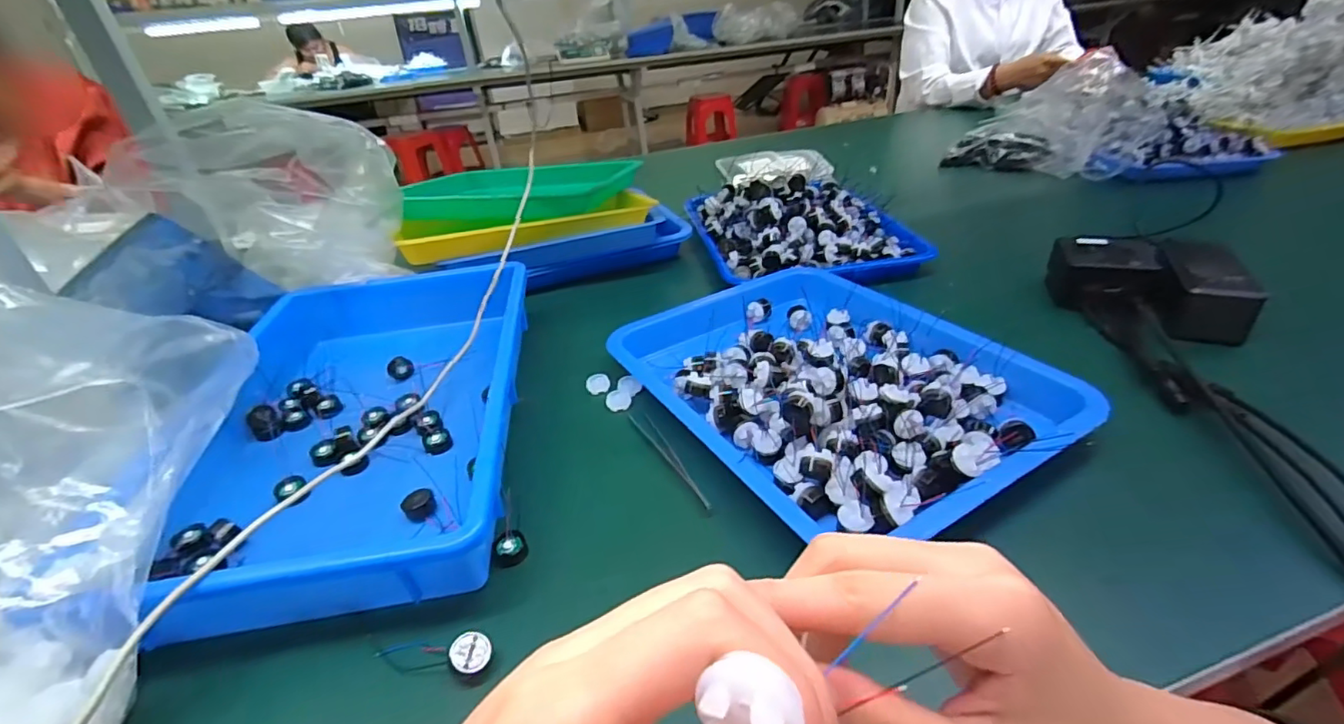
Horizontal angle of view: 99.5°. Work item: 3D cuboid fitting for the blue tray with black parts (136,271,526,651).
[{"bbox_3d":[-0.243,0.041,0.454,0.241,0.064,0.350,-8,33,-4],"label":"blue tray with black parts"}]

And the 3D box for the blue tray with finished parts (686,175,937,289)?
[{"bbox_3d":[0.158,-0.194,0.745,0.239,0.070,0.308,-9,33,-5],"label":"blue tray with finished parts"}]

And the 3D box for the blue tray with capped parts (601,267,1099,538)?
[{"bbox_3d":[0.118,0.005,0.479,0.258,0.040,0.347,-21,36,-22],"label":"blue tray with capped parts"}]

